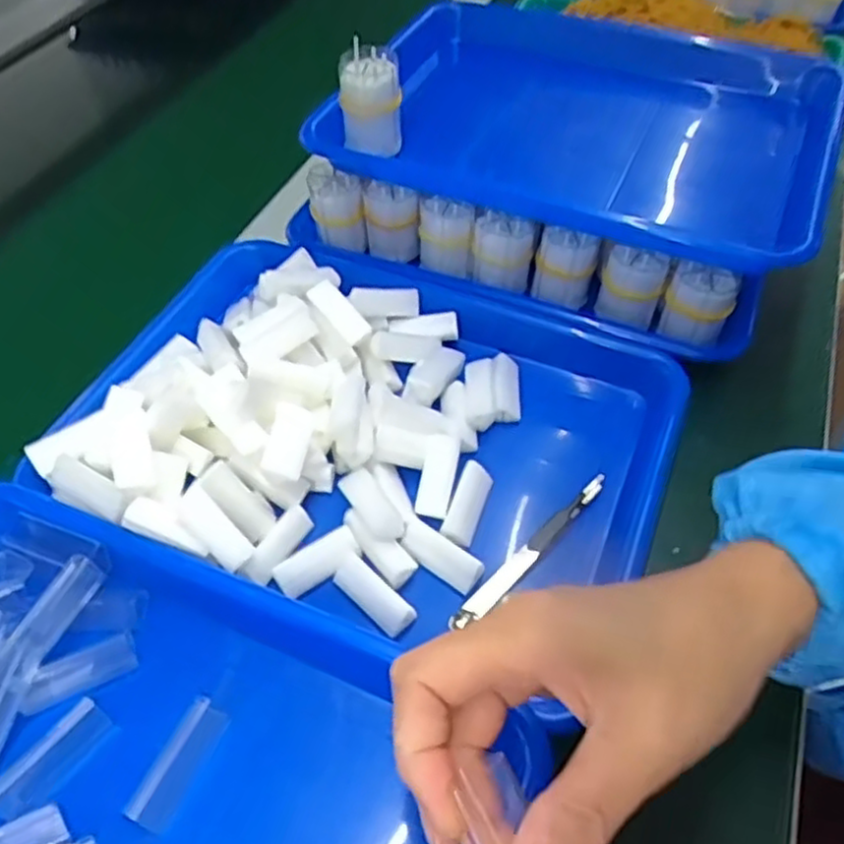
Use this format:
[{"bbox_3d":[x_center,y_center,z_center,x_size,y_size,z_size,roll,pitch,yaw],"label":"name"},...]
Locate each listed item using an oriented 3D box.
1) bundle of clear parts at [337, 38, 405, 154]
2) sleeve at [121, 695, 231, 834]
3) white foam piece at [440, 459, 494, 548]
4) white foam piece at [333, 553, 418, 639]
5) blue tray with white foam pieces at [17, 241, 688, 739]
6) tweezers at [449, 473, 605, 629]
[{"bbox_3d":[-0.033,-0.218,0.500,0.040,0.064,0.030,9,52,8],"label":"bundle of clear parts"},{"bbox_3d":[-0.108,0.152,0.328,0.021,0.004,0.054,20,54,17],"label":"sleeve"},{"bbox_3d":[0.026,0.047,0.414,0.018,0.020,0.047,16,53,14],"label":"white foam piece"},{"bbox_3d":[-0.024,0.089,0.376,0.046,0.011,0.018,35,60,26],"label":"white foam piece"},{"bbox_3d":[-0.025,-0.001,0.434,0.320,0.064,0.241,18,54,16],"label":"blue tray with white foam pieces"},{"bbox_3d":[0.061,0.069,0.395,0.118,0.014,0.011,-37,59,-25],"label":"tweezers"}]

